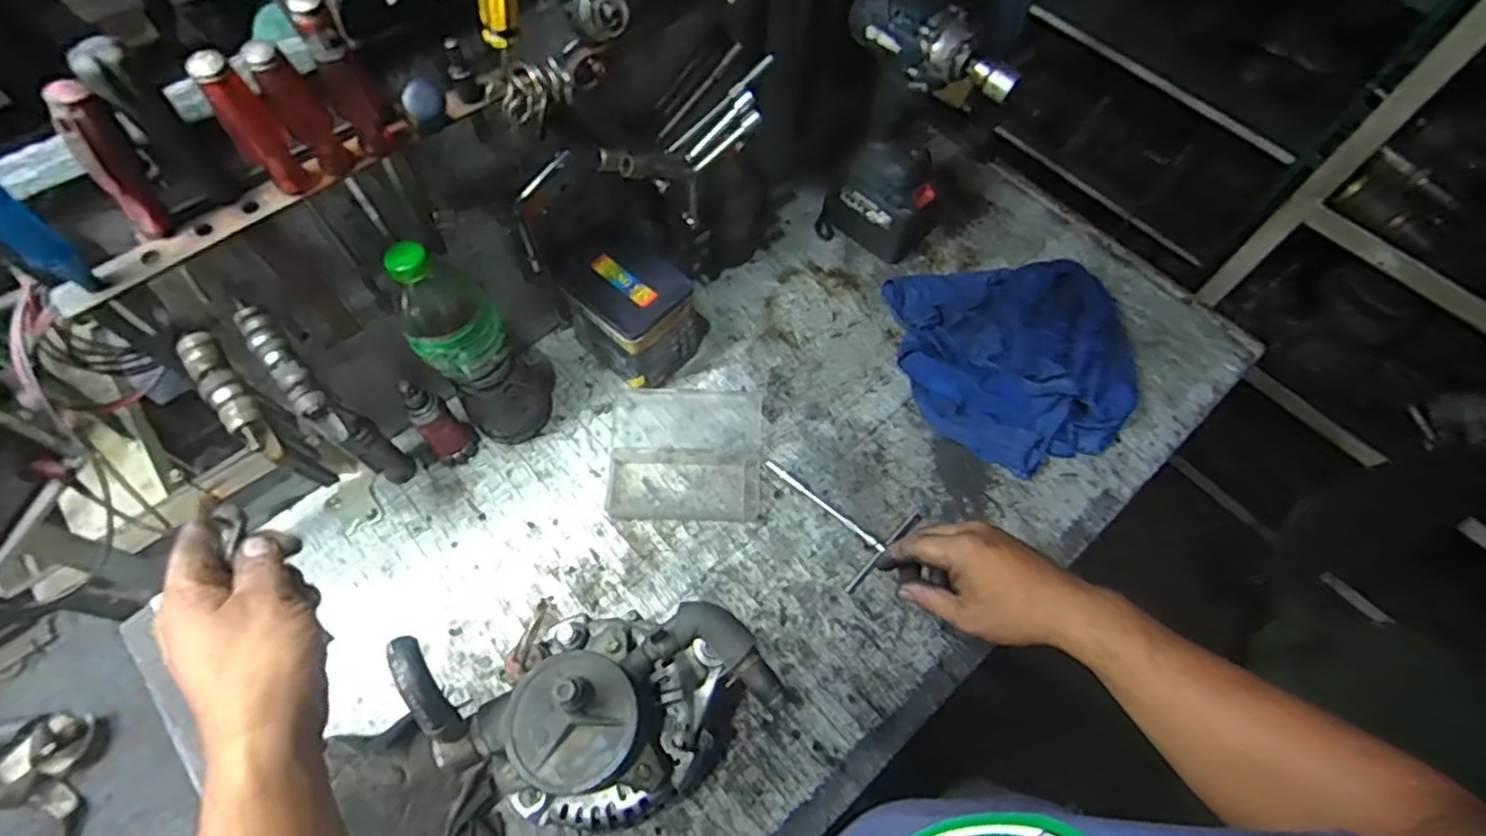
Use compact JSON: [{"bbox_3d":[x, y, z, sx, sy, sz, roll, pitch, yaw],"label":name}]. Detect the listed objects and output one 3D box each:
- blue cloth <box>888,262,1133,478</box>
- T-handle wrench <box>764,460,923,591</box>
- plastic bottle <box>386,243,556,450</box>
[{"bbox_3d":[0.312,-0.088,0.771,0.252,0.064,0.266,-19,65,-10],"label":"blue cloth"},{"bbox_3d":[0.094,0.094,0.734,0.158,0.013,0.114,40,70,17],"label":"T-handle wrench"},{"bbox_3d":[-0.249,-0.061,0.641,0.086,0.275,0.069,-30,67,-15],"label":"plastic bottle"}]

